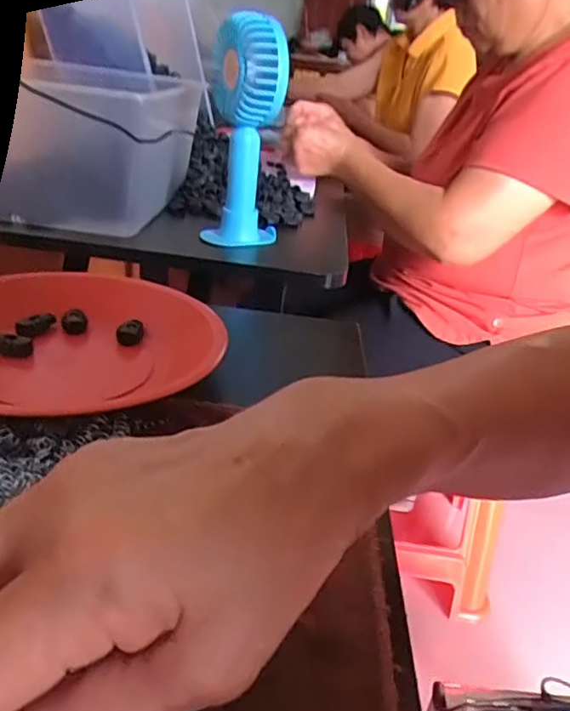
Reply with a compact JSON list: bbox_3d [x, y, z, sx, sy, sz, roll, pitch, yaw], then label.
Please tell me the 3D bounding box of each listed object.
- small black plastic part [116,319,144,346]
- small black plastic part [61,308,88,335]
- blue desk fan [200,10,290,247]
[{"bbox_3d":[-0.106,-0.015,0.405,0.017,0.015,0.021,0,29,-13],"label":"small black plastic part"},{"bbox_3d":[-0.147,-0.023,0.411,0.017,0.015,0.020,-2,30,-17],"label":"small black plastic part"},{"bbox_3d":[-0.043,-0.230,0.630,0.071,0.229,0.101,3,29,-8],"label":"blue desk fan"}]

